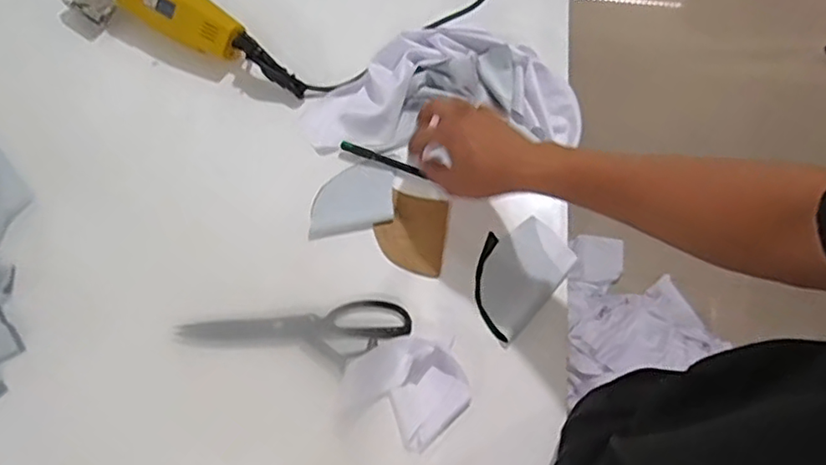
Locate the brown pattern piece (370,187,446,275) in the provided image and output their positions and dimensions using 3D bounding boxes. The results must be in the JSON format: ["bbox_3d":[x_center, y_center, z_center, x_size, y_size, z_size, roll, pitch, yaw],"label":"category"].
[{"bbox_3d":[0.000,-0.001,0.650,0.074,0.007,0.089,15,61,9],"label":"brown pattern piece"}]

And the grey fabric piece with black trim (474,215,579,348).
[{"bbox_3d":[0.103,0.040,0.632,0.083,0.011,0.124,38,69,19],"label":"grey fabric piece with black trim"}]

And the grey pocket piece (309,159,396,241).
[{"bbox_3d":[-0.066,-0.037,0.671,0.093,0.004,0.080,-11,64,-2],"label":"grey pocket piece"}]

